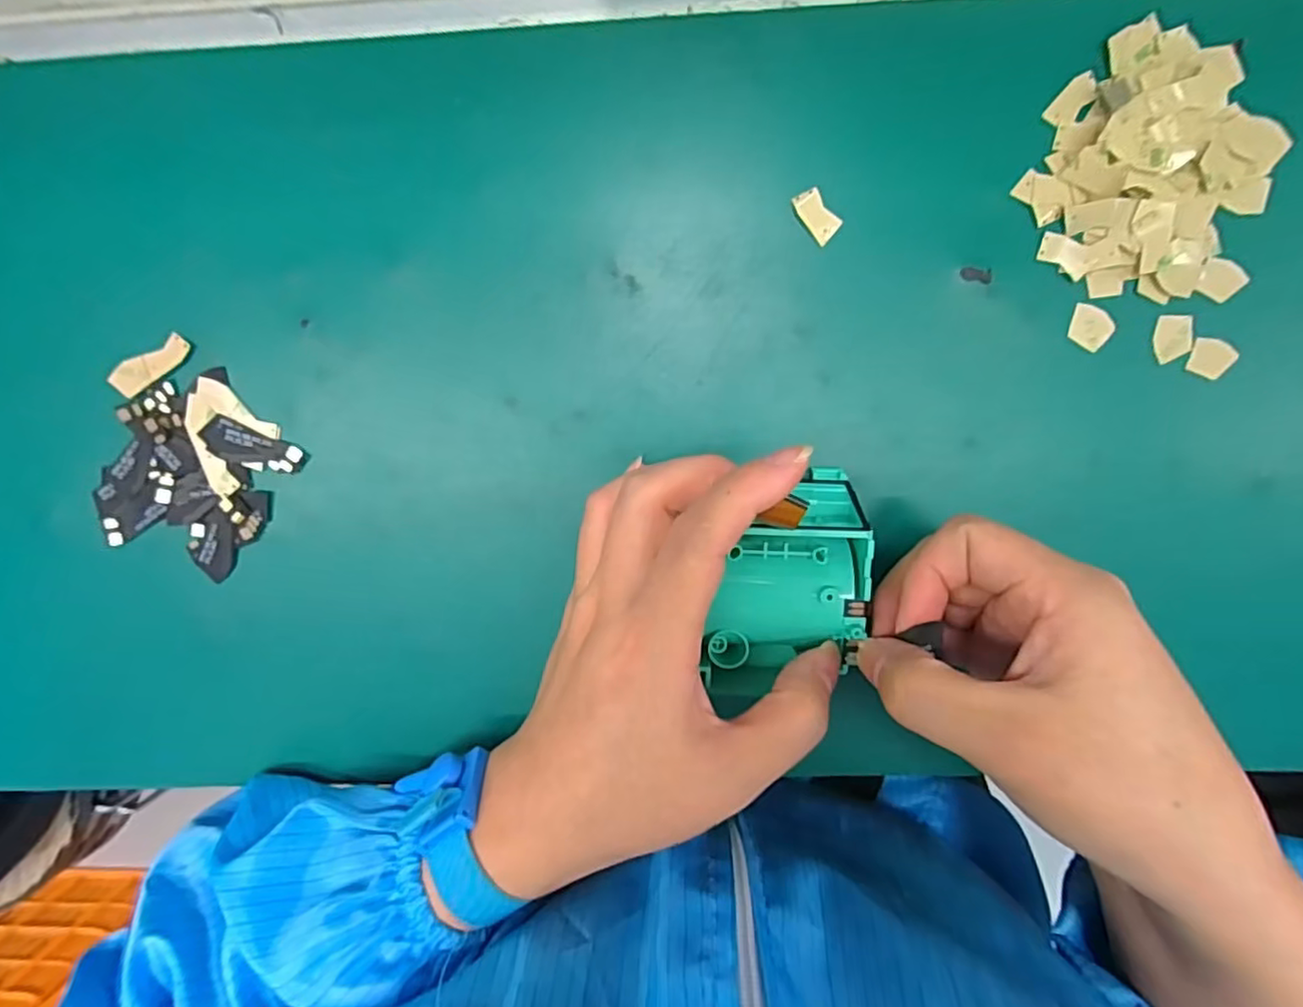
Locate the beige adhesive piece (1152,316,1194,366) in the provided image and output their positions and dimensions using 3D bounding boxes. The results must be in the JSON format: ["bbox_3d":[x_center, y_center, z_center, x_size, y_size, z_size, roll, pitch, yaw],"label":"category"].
[{"bbox_3d":[0.200,-0.063,0.245,0.013,0.004,0.017,-3,104,0],"label":"beige adhesive piece"}]

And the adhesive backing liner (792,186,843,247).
[{"bbox_3d":[0.062,-0.109,0.242,0.011,0.004,0.019,-39,101,8],"label":"adhesive backing liner"}]

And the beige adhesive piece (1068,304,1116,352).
[{"bbox_3d":[0.168,-0.067,0.245,0.017,0.004,0.015,33,101,-8],"label":"beige adhesive piece"}]

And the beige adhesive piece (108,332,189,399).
[{"bbox_3d":[-0.202,-0.055,0.257,0.036,0.004,0.013,-24,103,5],"label":"beige adhesive piece"}]

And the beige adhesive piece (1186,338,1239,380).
[{"bbox_3d":[0.214,-0.055,0.246,0.015,0.004,0.013,21,112,0],"label":"beige adhesive piece"}]

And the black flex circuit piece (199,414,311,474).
[{"bbox_3d":[-0.162,-0.022,0.261,0.041,0.004,0.015,22,102,-6],"label":"black flex circuit piece"}]

